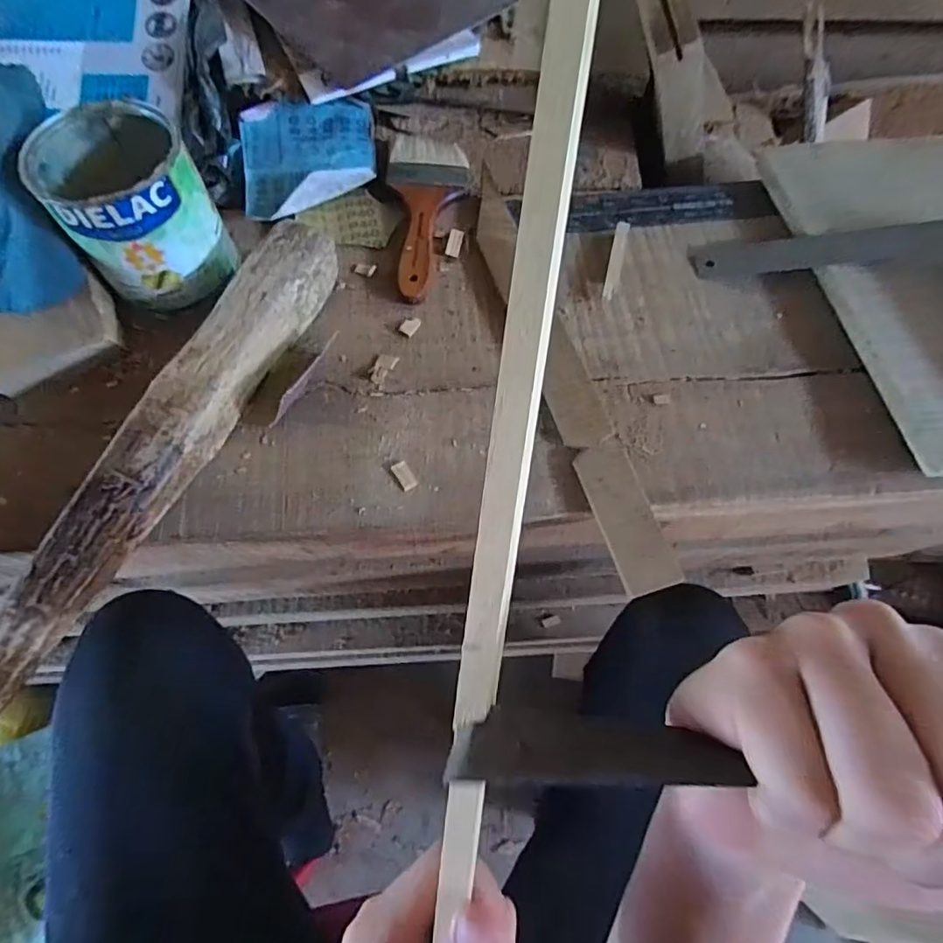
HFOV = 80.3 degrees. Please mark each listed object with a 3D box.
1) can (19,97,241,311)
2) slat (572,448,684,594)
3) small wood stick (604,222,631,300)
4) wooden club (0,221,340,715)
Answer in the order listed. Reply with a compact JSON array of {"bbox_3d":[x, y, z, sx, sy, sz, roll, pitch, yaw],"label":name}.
[{"bbox_3d":[-0.241,-0.191,0.403,0.095,0.092,0.107,-35,72,-13],"label":"can"},{"bbox_3d":[0.103,0.030,0.374,0.036,0.011,0.100,-16,69,-6],"label":"slat"},{"bbox_3d":[0.120,-0.176,0.463,0.012,0.004,0.081,14,69,6],"label":"small wood stick"},{"bbox_3d":[-0.203,-0.018,0.362,0.038,0.033,0.367,25,70,10],"label":"wooden club"}]

